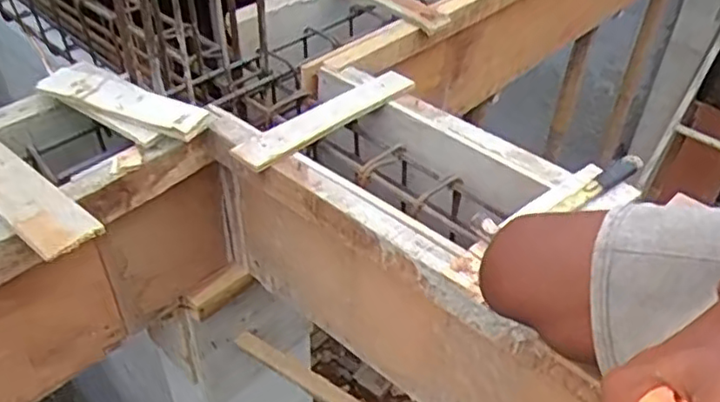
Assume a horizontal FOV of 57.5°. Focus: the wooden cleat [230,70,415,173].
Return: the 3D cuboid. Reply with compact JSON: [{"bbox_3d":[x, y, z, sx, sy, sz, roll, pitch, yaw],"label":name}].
[{"bbox_3d":[-0.047,-0.131,1.008,0.059,0.015,0.338,44,52,18],"label":"wooden cleat"}]

